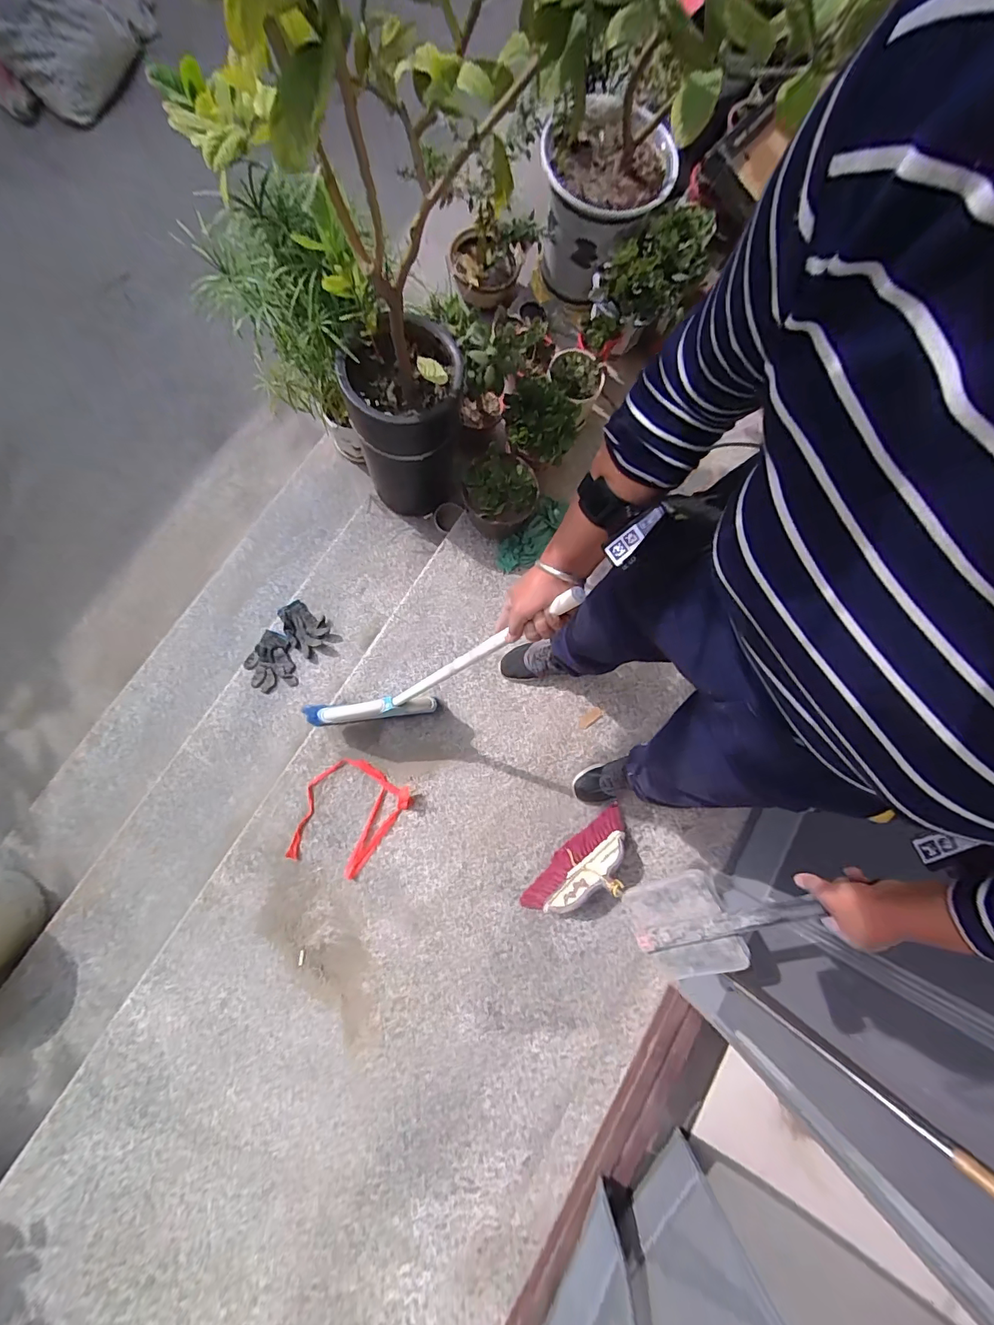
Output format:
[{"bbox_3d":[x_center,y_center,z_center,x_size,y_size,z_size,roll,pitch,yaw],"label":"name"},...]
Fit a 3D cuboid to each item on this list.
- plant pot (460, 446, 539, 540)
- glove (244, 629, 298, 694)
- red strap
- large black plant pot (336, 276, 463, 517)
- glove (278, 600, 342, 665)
[{"bbox_3d":[0.008,-0.449,1.252,0.190,0.198,0.197,1,82,-7],"label":"plant pot"},{"bbox_3d":[-0.680,-0.001,1.359,0.135,0.025,0.173,-17,85,-9],"label":"glove"},{"bbox_3d":[-0.395,0.407,1.190,0.246,0.032,0.291,31,80,-2],"label":"red strap"},{"bbox_3d":[-0.230,-0.606,1.241,0.275,0.525,0.276,1,82,-7],"label":"large black plant pot"},{"bbox_3d":[-0.568,-0.095,1.384,0.128,0.031,0.207,-34,88,-10],"label":"glove"}]

